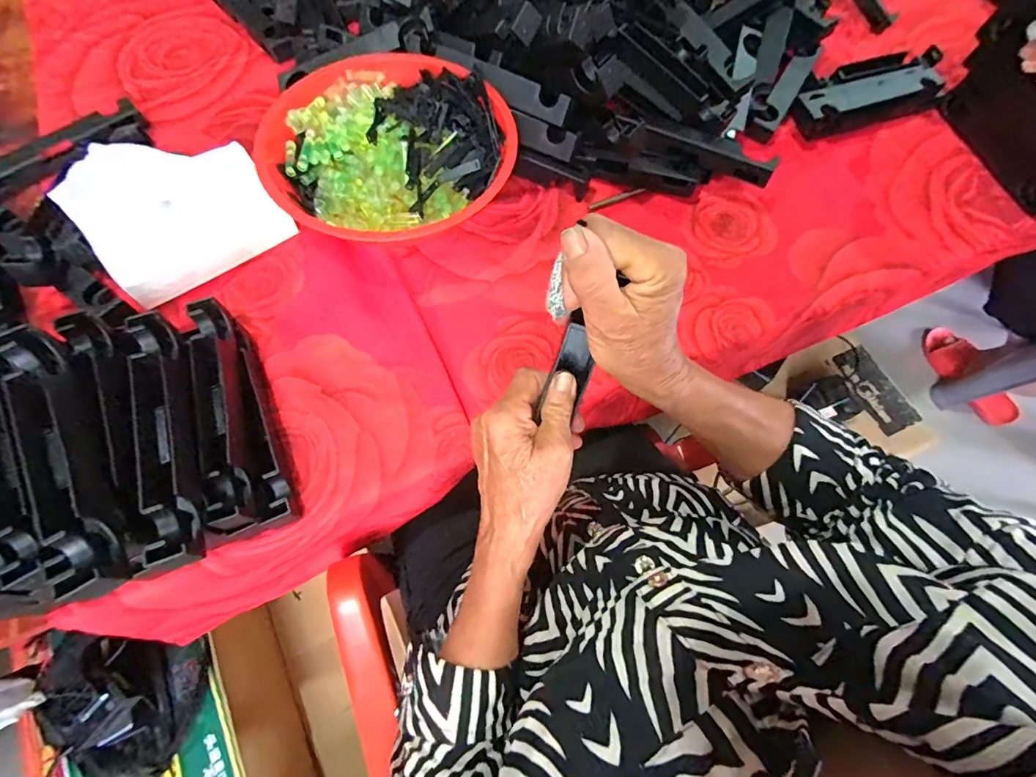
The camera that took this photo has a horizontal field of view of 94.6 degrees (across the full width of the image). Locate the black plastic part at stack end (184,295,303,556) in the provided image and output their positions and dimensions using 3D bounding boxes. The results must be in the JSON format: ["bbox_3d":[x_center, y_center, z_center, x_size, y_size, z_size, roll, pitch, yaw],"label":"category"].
[{"bbox_3d":[-0.236,0.022,0.396,0.052,0.056,0.193,-20,68,-8],"label":"black plastic part at stack end"}]

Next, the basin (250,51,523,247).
[{"bbox_3d":[-0.134,-0.249,0.504,0.241,0.068,0.222,0,67,0],"label":"basin"}]

